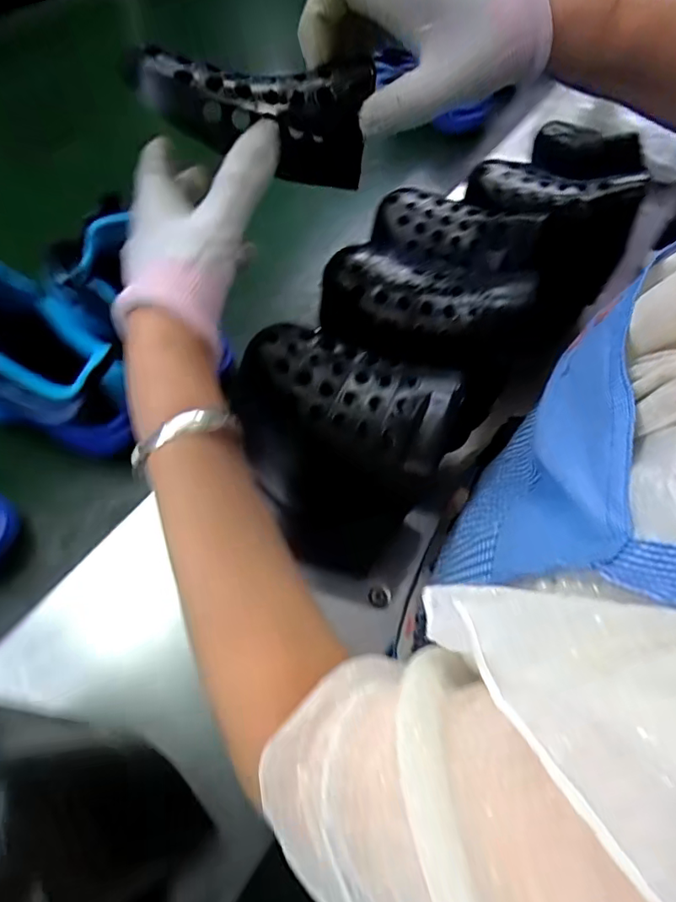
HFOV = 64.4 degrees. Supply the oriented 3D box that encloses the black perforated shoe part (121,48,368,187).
[{"bbox_3d":[-0.045,-0.183,0.291,0.127,0.057,0.051,3,61,-16],"label":"black perforated shoe part"}]

